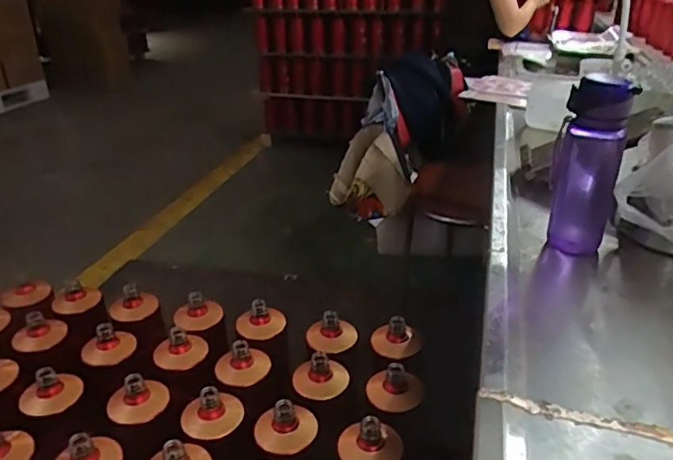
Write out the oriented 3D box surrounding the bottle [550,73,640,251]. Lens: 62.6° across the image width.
[{"bbox_3d":[0.322,-0.068,0.717,0.079,0.233,0.063,11,30,23],"label":"bottle"}]

